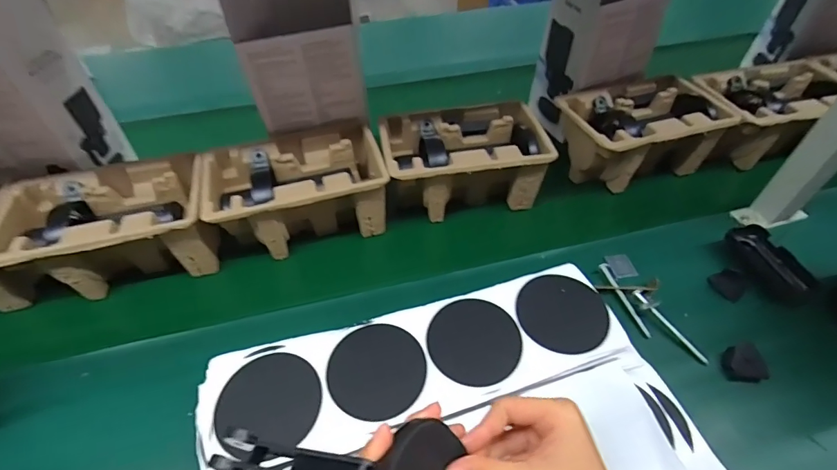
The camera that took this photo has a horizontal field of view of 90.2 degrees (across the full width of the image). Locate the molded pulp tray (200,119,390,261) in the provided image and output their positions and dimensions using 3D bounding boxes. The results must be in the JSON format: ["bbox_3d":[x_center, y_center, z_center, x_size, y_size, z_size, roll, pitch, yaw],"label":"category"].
[{"bbox_3d":[-0.162,-0.061,0.579,0.224,0.103,0.144,-15,49,-11],"label":"molded pulp tray"}]

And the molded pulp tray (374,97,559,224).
[{"bbox_3d":[0.063,-0.104,0.613,0.218,0.103,0.141,-9,48,-6],"label":"molded pulp tray"}]

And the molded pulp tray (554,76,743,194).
[{"bbox_3d":[0.327,-0.159,0.644,0.205,0.110,0.161,-19,50,-15],"label":"molded pulp tray"}]

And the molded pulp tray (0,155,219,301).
[{"bbox_3d":[-0.381,-0.010,0.533,0.227,0.102,0.142,-14,49,-10],"label":"molded pulp tray"}]

